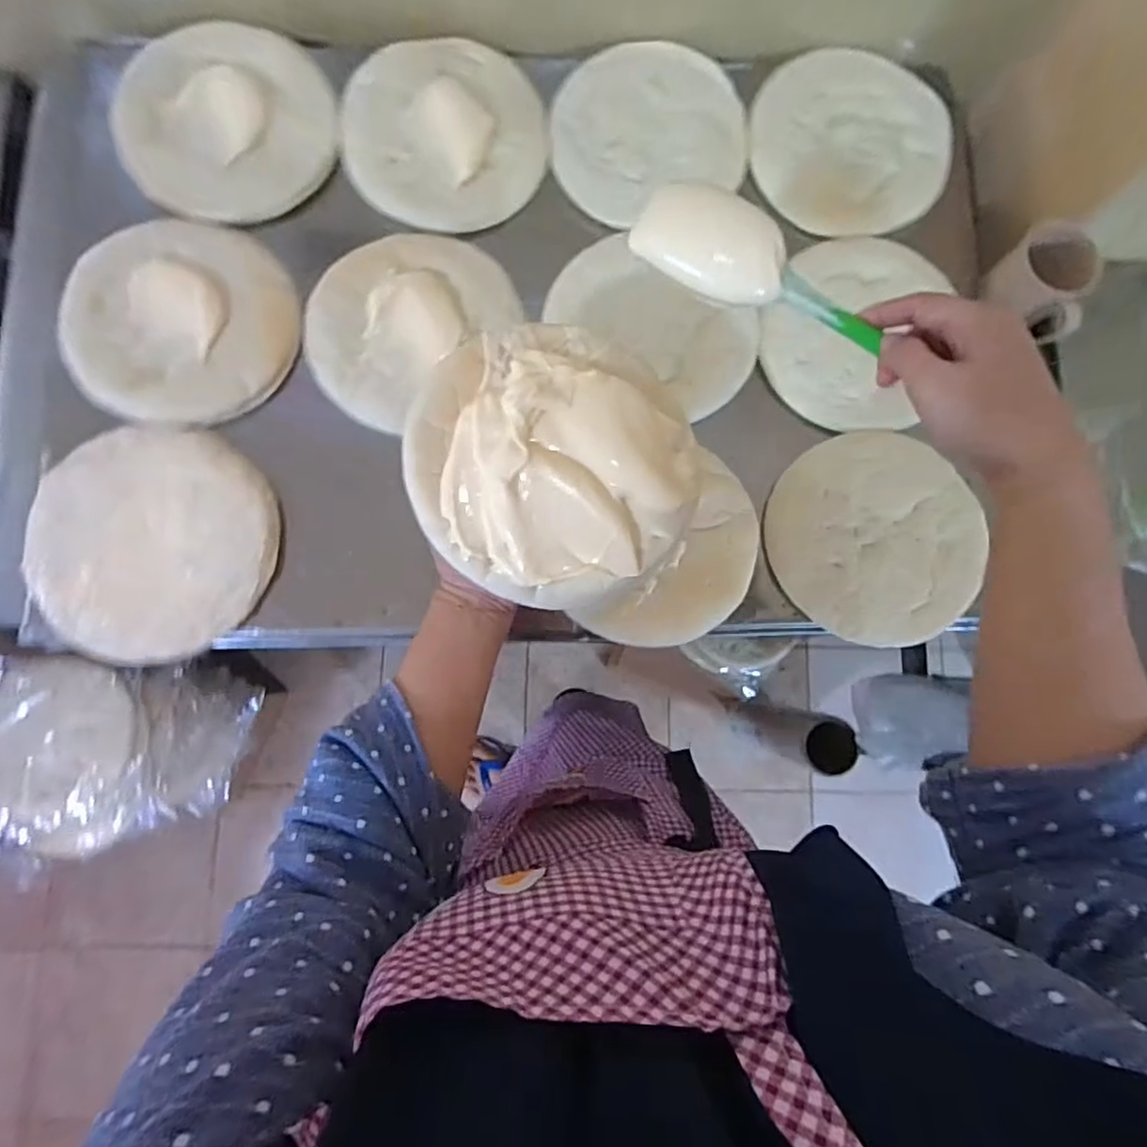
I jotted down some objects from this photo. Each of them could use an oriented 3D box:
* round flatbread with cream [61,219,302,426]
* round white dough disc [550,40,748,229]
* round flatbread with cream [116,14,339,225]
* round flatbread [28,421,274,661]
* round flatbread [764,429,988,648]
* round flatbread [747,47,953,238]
[{"bbox_3d":[-0.360,-0.237,0.574,0.192,0.032,0.196,1,83,-6],"label":"round flatbread with cream"},{"bbox_3d":[0.074,-0.461,0.651,0.195,0.013,0.174,-21,87,2],"label":"round white dough disc"},{"bbox_3d":[-0.337,-0.443,0.611,0.203,0.017,0.202,1,83,-6],"label":"round flatbread with cream"},{"bbox_3d":[-0.364,-0.026,0.544,0.198,0.012,0.197,1,83,-6],"label":"round flatbread"},{"bbox_3d":[0.281,-0.039,0.592,0.188,0.015,0.202,0,76,1],"label":"round flatbread"},{"bbox_3d":[0.290,-0.453,0.663,0.201,0.032,0.201,3,78,5],"label":"round flatbread"}]

